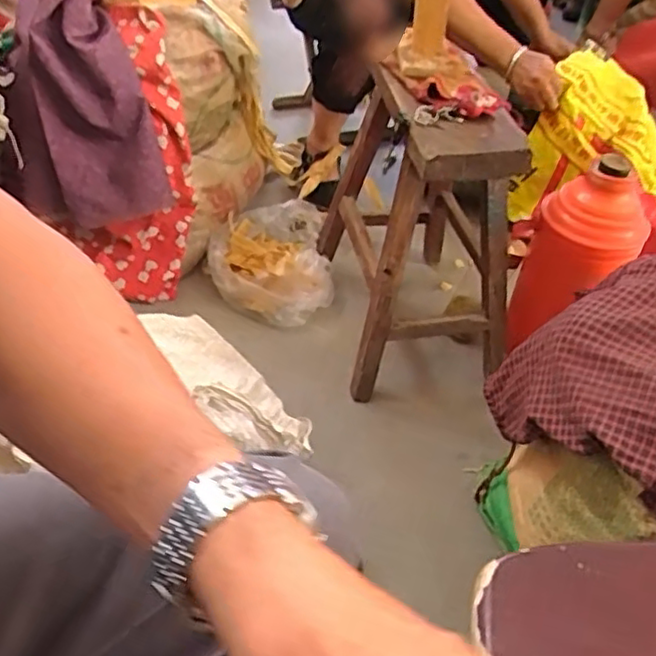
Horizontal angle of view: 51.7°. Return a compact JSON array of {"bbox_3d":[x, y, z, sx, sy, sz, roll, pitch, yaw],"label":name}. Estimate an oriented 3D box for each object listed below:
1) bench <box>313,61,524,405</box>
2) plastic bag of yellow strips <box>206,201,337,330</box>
[{"bbox_3d":[0.143,-0.183,1.085,0.246,0.405,0.385,-4,42,-10],"label":"bench"},{"bbox_3d":[-0.113,-0.127,1.288,0.227,0.096,0.276,-1,41,-6],"label":"plastic bag of yellow strips"}]

